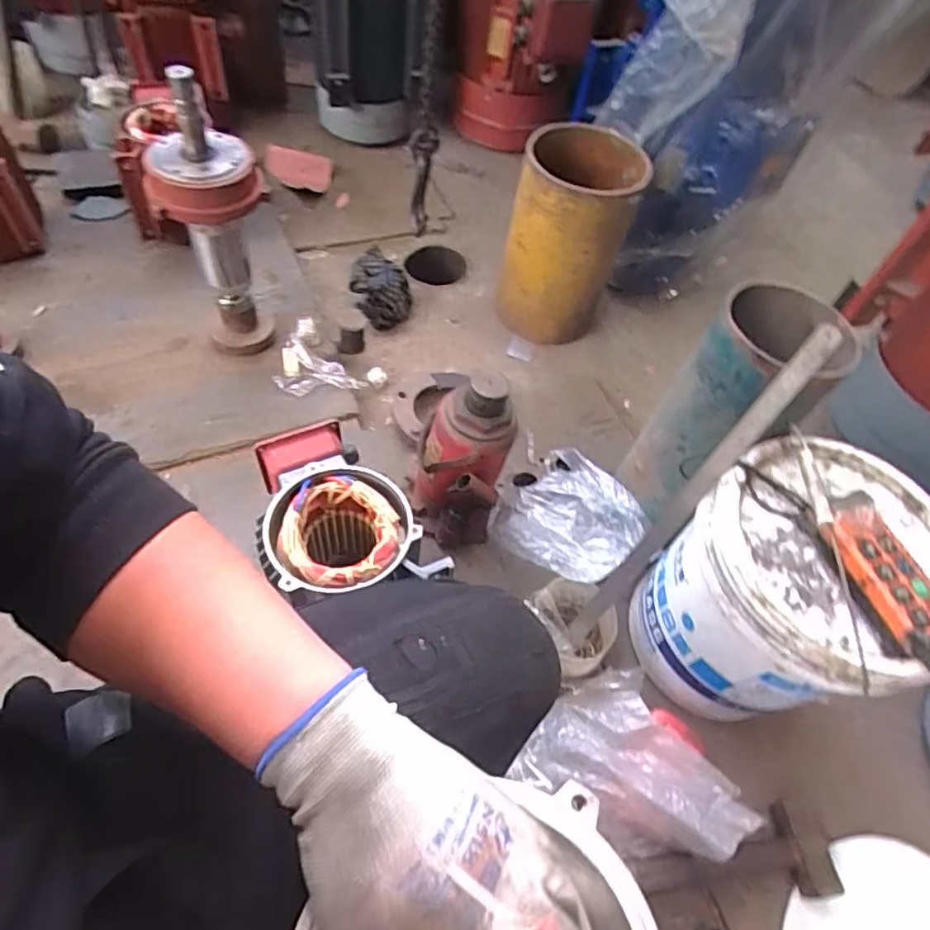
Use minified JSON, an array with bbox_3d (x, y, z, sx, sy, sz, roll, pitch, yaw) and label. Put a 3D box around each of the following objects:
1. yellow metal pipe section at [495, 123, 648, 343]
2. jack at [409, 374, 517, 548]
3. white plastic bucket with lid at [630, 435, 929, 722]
[{"bbox_3d":[0.195,-0.441,1.187,0.211,0.335,0.223,14,55,2],"label":"yellow metal pipe section"},{"bbox_3d":[-0.007,-0.005,0.893,0.136,0.280,0.152,9,55,-2],"label":"jack"},{"bbox_3d":[0.404,0.162,0.773,0.271,0.315,0.287,4,55,-6],"label":"white plastic bucket with lid"}]

